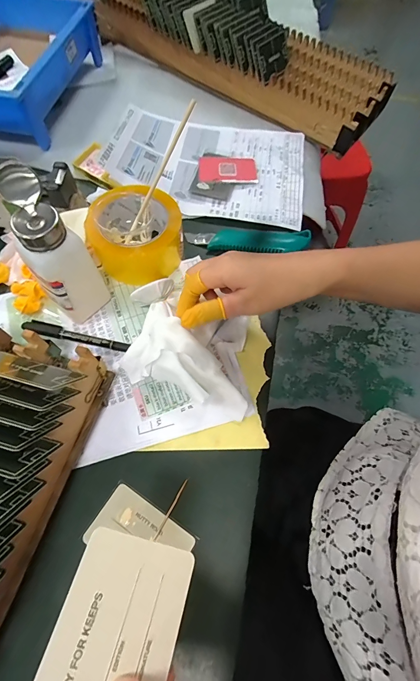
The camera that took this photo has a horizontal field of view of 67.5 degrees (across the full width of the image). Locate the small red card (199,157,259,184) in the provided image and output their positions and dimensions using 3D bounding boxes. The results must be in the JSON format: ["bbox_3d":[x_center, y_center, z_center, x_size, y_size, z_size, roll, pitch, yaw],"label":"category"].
[{"bbox_3d":[0.027,-0.260,0.475,0.085,0.004,0.056,0,68,-4],"label":"small red card"}]

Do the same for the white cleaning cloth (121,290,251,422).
[{"bbox_3d":[-0.015,0.005,0.331,0.133,0.044,0.110,18,66,5],"label":"white cleaning cloth"}]

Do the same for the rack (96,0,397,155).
[{"bbox_3d":[0.045,-0.526,0.571,0.548,0.061,0.172,36,69,13],"label":"rack"}]

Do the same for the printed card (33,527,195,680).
[{"bbox_3d":[-0.041,0.132,0.133,0.054,0.004,0.082,26,59,-16],"label":"printed card"}]

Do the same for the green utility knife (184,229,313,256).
[{"bbox_3d":[0.050,-0.134,0.415,0.159,0.016,0.040,4,65,-1],"label":"green utility knife"}]

